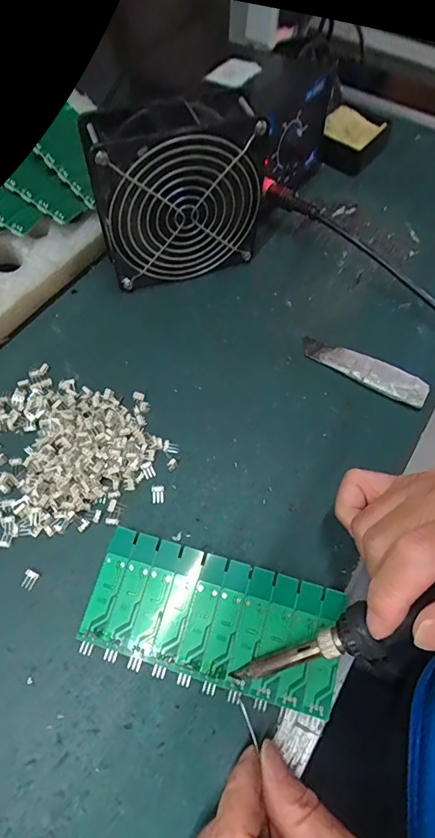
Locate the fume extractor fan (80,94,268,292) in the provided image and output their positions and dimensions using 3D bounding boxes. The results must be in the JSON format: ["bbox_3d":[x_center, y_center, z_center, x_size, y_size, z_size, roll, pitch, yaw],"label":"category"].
[{"bbox_3d":[-0.028,-0.162,0.331,0.121,0.121,0.042,-17,64,-11],"label":"fume extractor fan"}]

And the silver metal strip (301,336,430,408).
[{"bbox_3d":[0.111,-0.039,0.335,0.097,0.004,0.023,27,71,15],"label":"silver metal strip"}]

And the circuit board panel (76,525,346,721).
[{"bbox_3d":[-0.002,0.111,0.248,0.136,0.014,0.061,15,62,6],"label":"circuit board panel"}]

